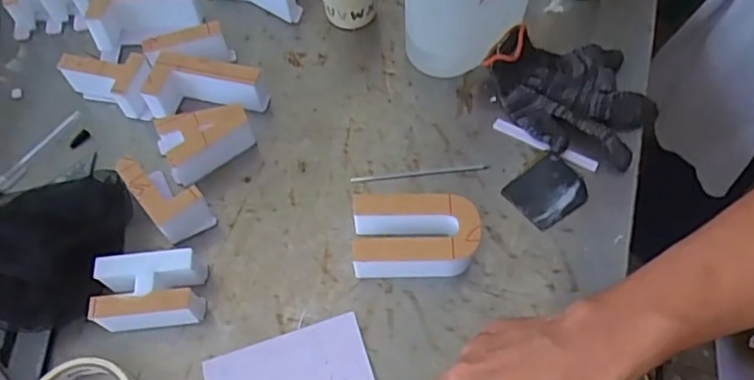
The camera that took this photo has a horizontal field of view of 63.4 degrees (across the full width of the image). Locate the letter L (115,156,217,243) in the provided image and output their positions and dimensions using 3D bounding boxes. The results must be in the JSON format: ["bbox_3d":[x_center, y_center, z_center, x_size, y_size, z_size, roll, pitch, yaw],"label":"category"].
[{"bbox_3d":[-0.197,0.004,0.571,0.048,0.048,0.088,-37,67,-17],"label":"letter L"}]

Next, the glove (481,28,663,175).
[{"bbox_3d":[0.206,-0.102,0.613,0.141,0.045,0.171,-30,65,-14],"label":"glove"}]

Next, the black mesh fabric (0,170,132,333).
[{"bbox_3d":[-0.301,0.045,0.543,0.151,0.064,0.156,9,62,6],"label":"black mesh fabric"}]

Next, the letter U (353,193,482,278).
[{"bbox_3d":[0.035,0.040,0.543,0.110,0.045,0.064,-2,61,0],"label":"letter U"}]

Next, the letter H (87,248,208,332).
[{"bbox_3d":[-0.194,0.086,0.522,0.086,0.050,0.056,-7,61,-2],"label":"letter H"}]

